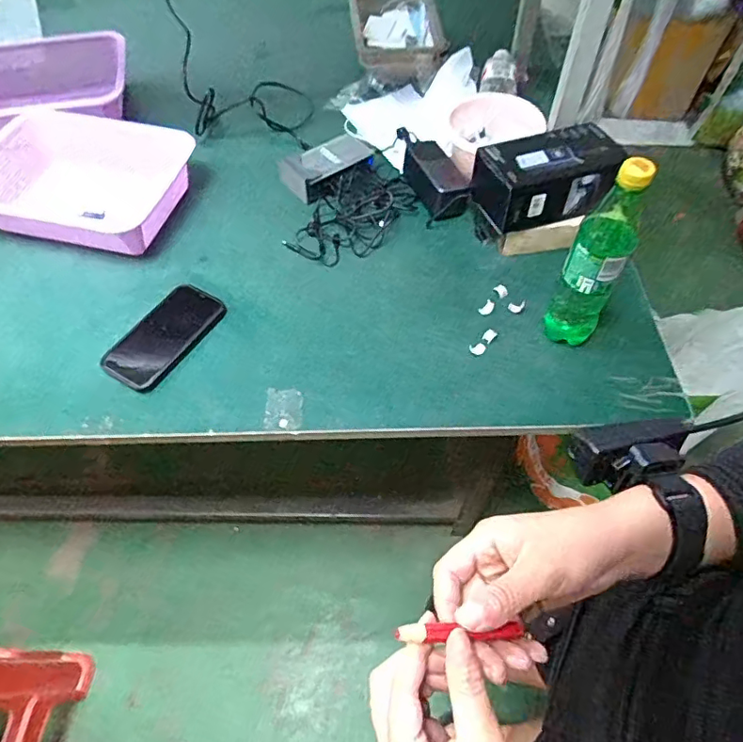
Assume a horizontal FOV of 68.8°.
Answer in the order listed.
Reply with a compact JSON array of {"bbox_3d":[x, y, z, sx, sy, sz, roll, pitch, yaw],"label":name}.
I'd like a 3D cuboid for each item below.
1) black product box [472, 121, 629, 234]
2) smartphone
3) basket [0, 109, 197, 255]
[{"bbox_3d":[0.241,-0.268,0.746,0.184,0.076,0.110,-17,60,-10],"label":"black product box"},{"bbox_3d":[-0.267,-0.048,0.695,0.090,0.014,0.155,32,64,18],"label":"smartphone"},{"bbox_3d":[-0.427,-0.282,0.804,0.299,0.073,0.205,8,59,5],"label":"basket"}]

